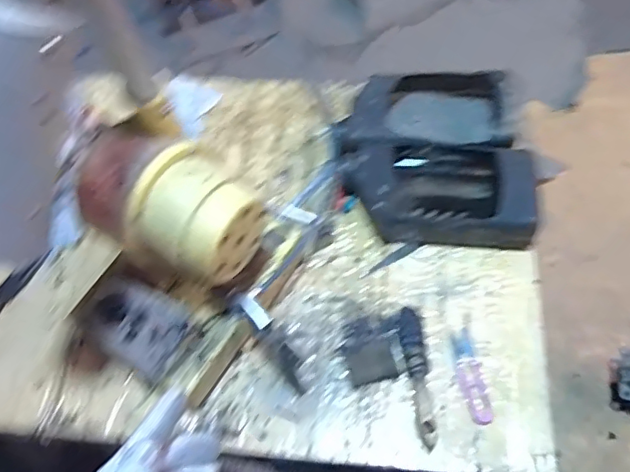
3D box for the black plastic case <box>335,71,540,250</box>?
[{"bbox_3d":[0.139,-0.096,0.686,0.206,0.075,0.233,-6,62,4],"label":"black plastic case"}]

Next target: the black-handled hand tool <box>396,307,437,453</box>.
[{"bbox_3d":[0.108,0.142,0.578,0.025,0.022,0.145,-9,62,2],"label":"black-handled hand tool"}]

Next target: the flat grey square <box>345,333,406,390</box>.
[{"bbox_3d":[0.066,0.134,0.601,0.061,0.006,0.045,-17,62,-2],"label":"flat grey square"}]

